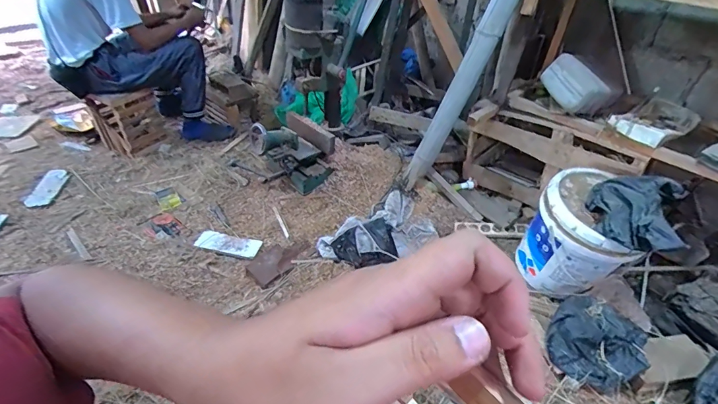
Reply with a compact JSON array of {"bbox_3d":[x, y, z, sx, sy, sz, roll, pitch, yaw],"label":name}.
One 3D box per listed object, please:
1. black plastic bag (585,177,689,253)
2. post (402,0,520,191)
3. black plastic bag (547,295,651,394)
[{"bbox_3d":[0.723,0.016,1.011,0.160,0.129,0.222,7,37,5],"label":"black plastic bag"},{"bbox_3d":[0.345,-0.383,1.359,0.072,0.776,0.075,8,32,-30],"label":"post"},{"bbox_3d":[0.655,0.390,1.077,0.235,0.121,0.189,23,41,24],"label":"black plastic bag"}]

